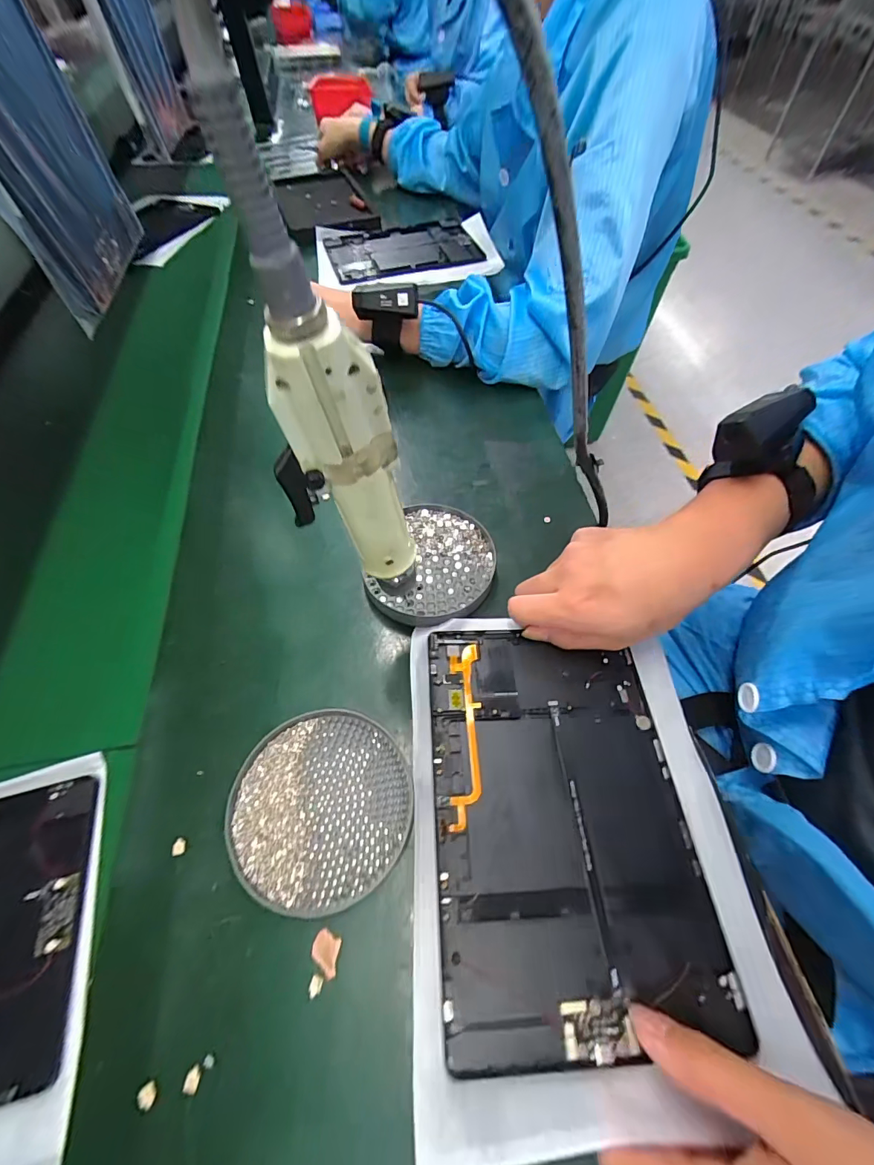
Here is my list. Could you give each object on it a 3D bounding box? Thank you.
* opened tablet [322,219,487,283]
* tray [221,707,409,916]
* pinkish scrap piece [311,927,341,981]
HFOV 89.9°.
[{"bbox_3d":[-0.056,-0.565,0.742,0.246,0.014,0.183,-14,58,-8],"label":"opened tablet"},{"bbox_3d":[-0.074,0.142,0.283,0.110,0.013,0.112,-1,59,2],"label":"tray"},{"bbox_3d":[-0.064,0.212,0.250,0.016,0.004,0.020,6,60,6],"label":"pinkish scrap piece"}]

